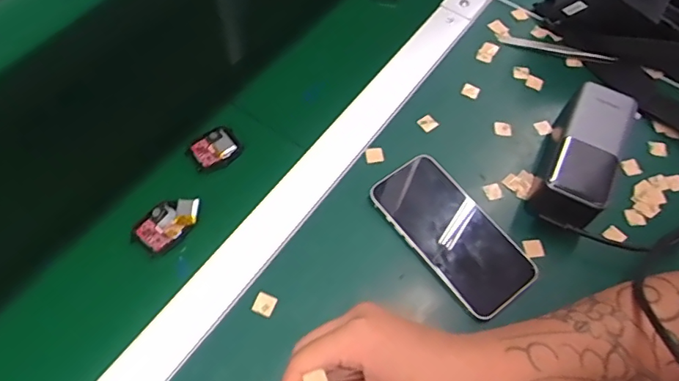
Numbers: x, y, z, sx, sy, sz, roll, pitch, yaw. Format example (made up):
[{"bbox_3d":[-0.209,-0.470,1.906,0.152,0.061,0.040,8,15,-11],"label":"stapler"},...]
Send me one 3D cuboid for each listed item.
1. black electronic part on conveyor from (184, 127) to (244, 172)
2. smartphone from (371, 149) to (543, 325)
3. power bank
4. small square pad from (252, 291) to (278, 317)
[{"bbox_3d":[-0.114,-0.038,0.468,0.045,0.006,0.038,-32,68,-19],"label":"black electronic part on conveyor"},{"bbox_3d":[0.096,0.034,0.433,0.073,0.014,0.142,-33,68,-19],"label":"smartphone"},{"bbox_3d":[0.217,-0.031,0.452,0.059,0.053,0.137,26,63,11],"label":"power bank"},{"bbox_3d":[-0.059,0.090,0.402,0.016,0.004,0.017,20,62,8],"label":"small square pad"}]

